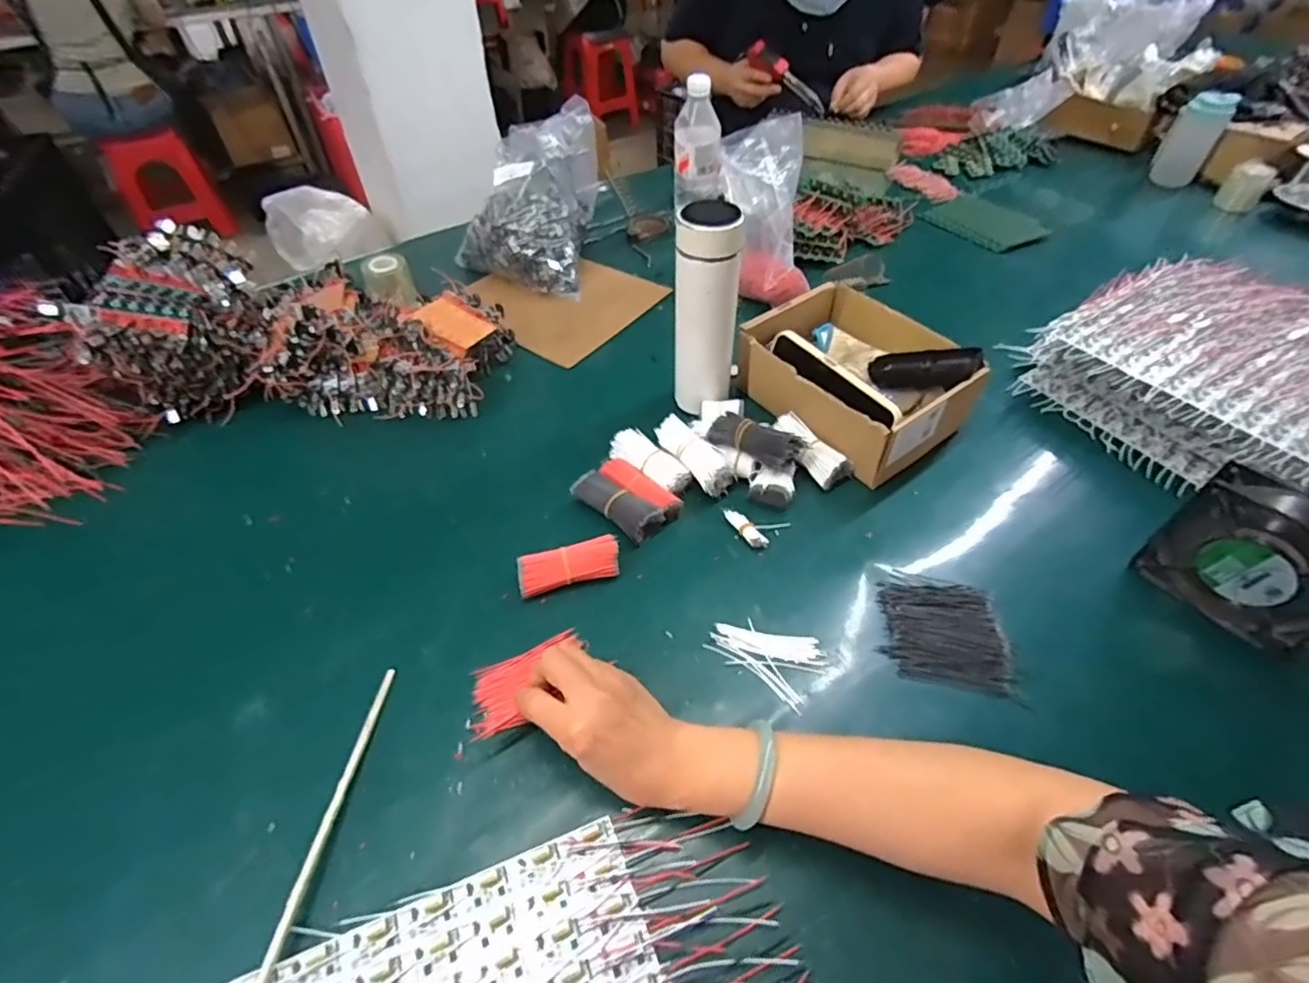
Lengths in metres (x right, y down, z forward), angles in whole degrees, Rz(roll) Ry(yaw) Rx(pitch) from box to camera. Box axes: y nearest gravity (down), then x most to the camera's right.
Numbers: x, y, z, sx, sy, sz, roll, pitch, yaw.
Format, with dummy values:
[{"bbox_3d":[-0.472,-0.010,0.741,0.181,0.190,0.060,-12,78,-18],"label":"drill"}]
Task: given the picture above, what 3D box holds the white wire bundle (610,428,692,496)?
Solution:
[{"bbox_3d":[-0.004,-0.030,0.633,0.095,0.033,0.041,29,54,25],"label":"white wire bundle"}]

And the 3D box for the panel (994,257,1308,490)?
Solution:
[{"bbox_3d":[0.637,-0.129,0.665,0.306,0.103,0.336,-27,53,-23],"label":"panel"}]

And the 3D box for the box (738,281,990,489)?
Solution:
[{"bbox_3d":[0.226,-0.131,0.676,0.179,0.097,0.225,-29,53,-24],"label":"box"}]

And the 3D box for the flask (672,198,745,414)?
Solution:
[{"bbox_3d":[0.054,-0.177,0.635,0.066,0.230,0.055,5,47,6],"label":"flask"}]

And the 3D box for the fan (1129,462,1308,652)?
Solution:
[{"bbox_3d":[0.482,0.056,0.478,0.034,0.119,0.119,-28,53,-23],"label":"fan"}]

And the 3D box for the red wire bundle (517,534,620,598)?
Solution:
[{"bbox_3d":[-0.077,0.069,0.544,0.091,0.035,0.028,-14,49,-12],"label":"red wire bundle"}]

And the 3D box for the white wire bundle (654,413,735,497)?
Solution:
[{"bbox_3d":[0.042,-0.036,0.628,0.039,0.045,0.091,-28,53,-23],"label":"white wire bundle"}]

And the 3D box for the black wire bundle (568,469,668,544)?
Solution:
[{"bbox_3d":[-0.036,0.012,0.594,0.091,0.032,0.037,31,55,25],"label":"black wire bundle"}]

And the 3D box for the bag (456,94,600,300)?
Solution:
[{"bbox_3d":[-0.194,-0.418,0.865,0.194,0.188,0.167,7,49,7],"label":"bag"}]

